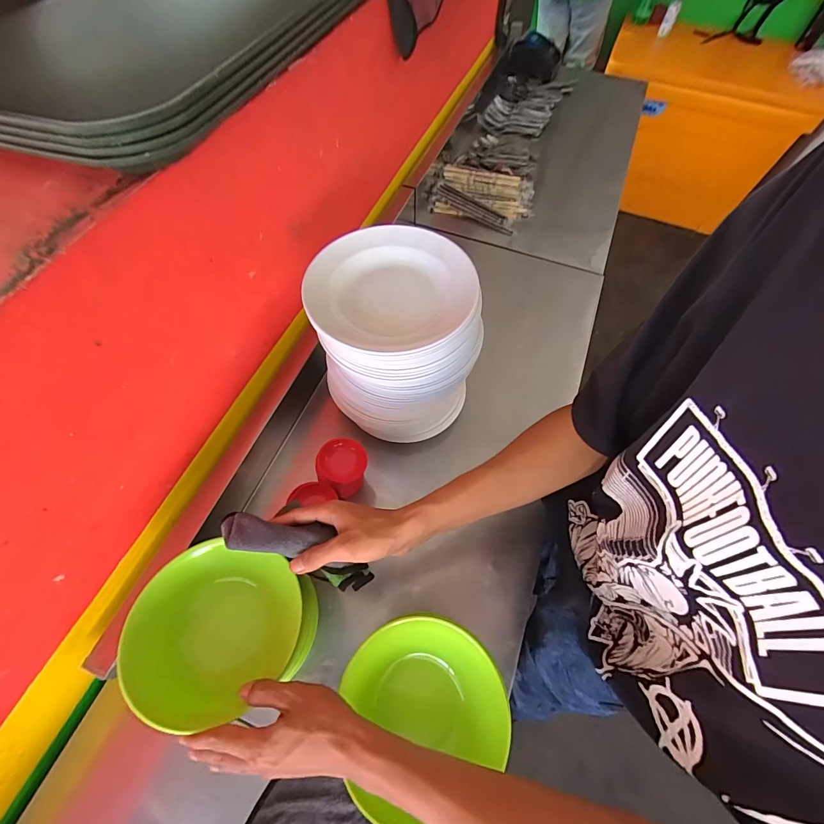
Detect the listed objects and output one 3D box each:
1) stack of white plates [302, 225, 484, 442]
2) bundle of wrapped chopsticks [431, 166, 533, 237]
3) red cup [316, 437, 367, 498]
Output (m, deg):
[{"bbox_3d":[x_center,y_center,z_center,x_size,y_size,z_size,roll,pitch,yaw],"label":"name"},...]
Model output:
[{"bbox_3d":[-0.027,-0.108,0.573,0.211,0.231,0.220,-20,65,-11],"label":"stack of white plates"},{"bbox_3d":[0.192,-0.581,1.007,0.246,0.046,0.191,19,64,8],"label":"bundle of wrapped chopsticks"},{"bbox_3d":[-0.102,0.087,0.580,0.070,0.097,0.070,1,63,-1],"label":"red cup"}]

